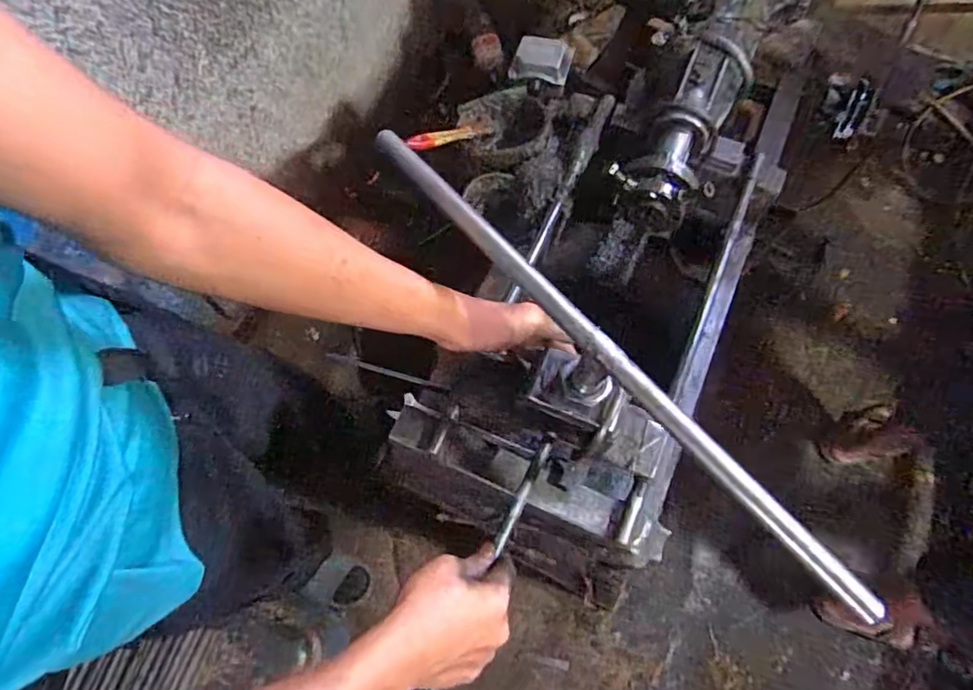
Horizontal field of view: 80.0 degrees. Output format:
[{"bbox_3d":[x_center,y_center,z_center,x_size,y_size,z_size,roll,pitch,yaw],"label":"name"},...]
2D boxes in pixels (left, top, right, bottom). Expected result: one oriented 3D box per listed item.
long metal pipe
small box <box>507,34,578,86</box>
[{"bbox_3d":[0.081,0.004,0.411,0.019,0.018,0.467,-41,78,-16],"label":"long metal pipe"},{"bbox_3d":[0.084,-0.430,0.877,0.087,0.030,0.071,13,68,3],"label":"small box"}]

